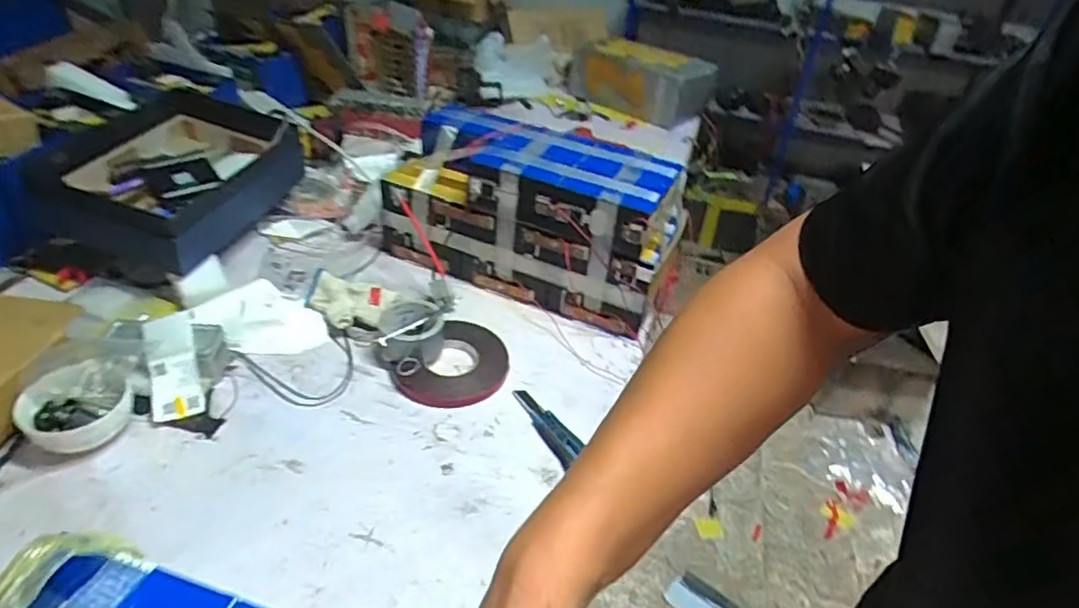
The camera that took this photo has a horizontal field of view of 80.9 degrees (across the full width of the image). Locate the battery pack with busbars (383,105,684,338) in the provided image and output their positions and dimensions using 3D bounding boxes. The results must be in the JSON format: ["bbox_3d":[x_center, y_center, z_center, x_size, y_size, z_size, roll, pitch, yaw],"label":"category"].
[{"bbox_3d":[-0.018,-0.153,1.113,0.498,0.250,0.203,19,39,16],"label":"battery pack with busbars"}]

